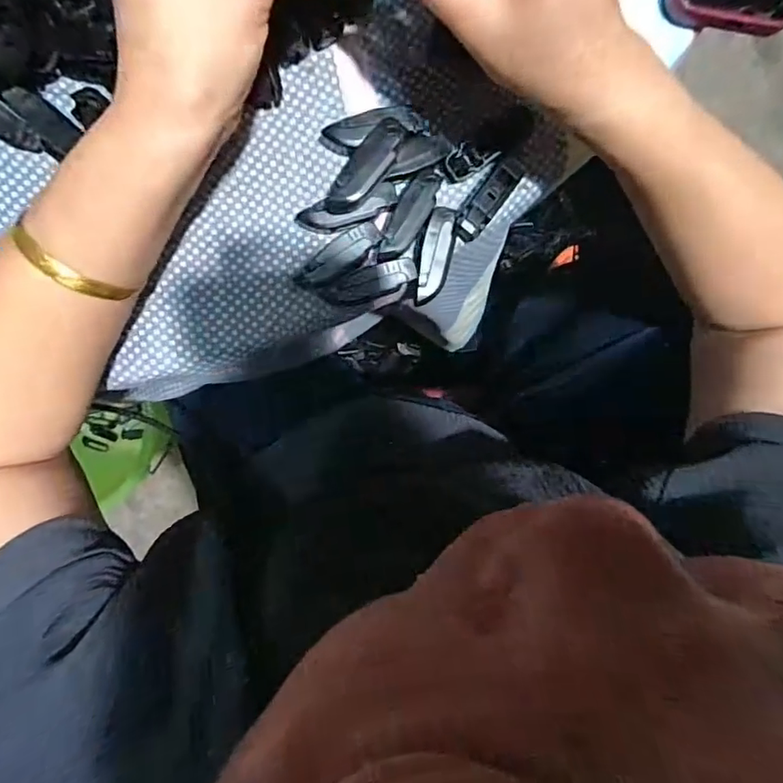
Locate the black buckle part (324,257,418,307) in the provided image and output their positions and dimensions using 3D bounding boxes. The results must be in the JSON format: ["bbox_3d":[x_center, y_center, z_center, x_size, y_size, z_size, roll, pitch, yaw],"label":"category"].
[{"bbox_3d":[-0.011,-0.062,0.299,0.053,0.007,0.019,-18,83,-11],"label":"black buckle part"}]

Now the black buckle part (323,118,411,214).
[{"bbox_3d":[-0.014,-0.117,0.278,0.019,0.012,0.055,40,106,-7],"label":"black buckle part"}]

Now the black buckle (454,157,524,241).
[{"bbox_3d":[0.055,-0.107,0.298,0.016,0.007,0.052,36,93,-7],"label":"black buckle"}]

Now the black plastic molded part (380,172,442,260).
[{"bbox_3d":[0.010,-0.097,0.294,0.017,0.007,0.050,31,93,-7],"label":"black plastic molded part"}]

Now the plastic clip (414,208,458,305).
[{"bbox_3d":[0.025,-0.076,0.299,0.016,0.009,0.052,11,95,-5],"label":"plastic clip"}]

